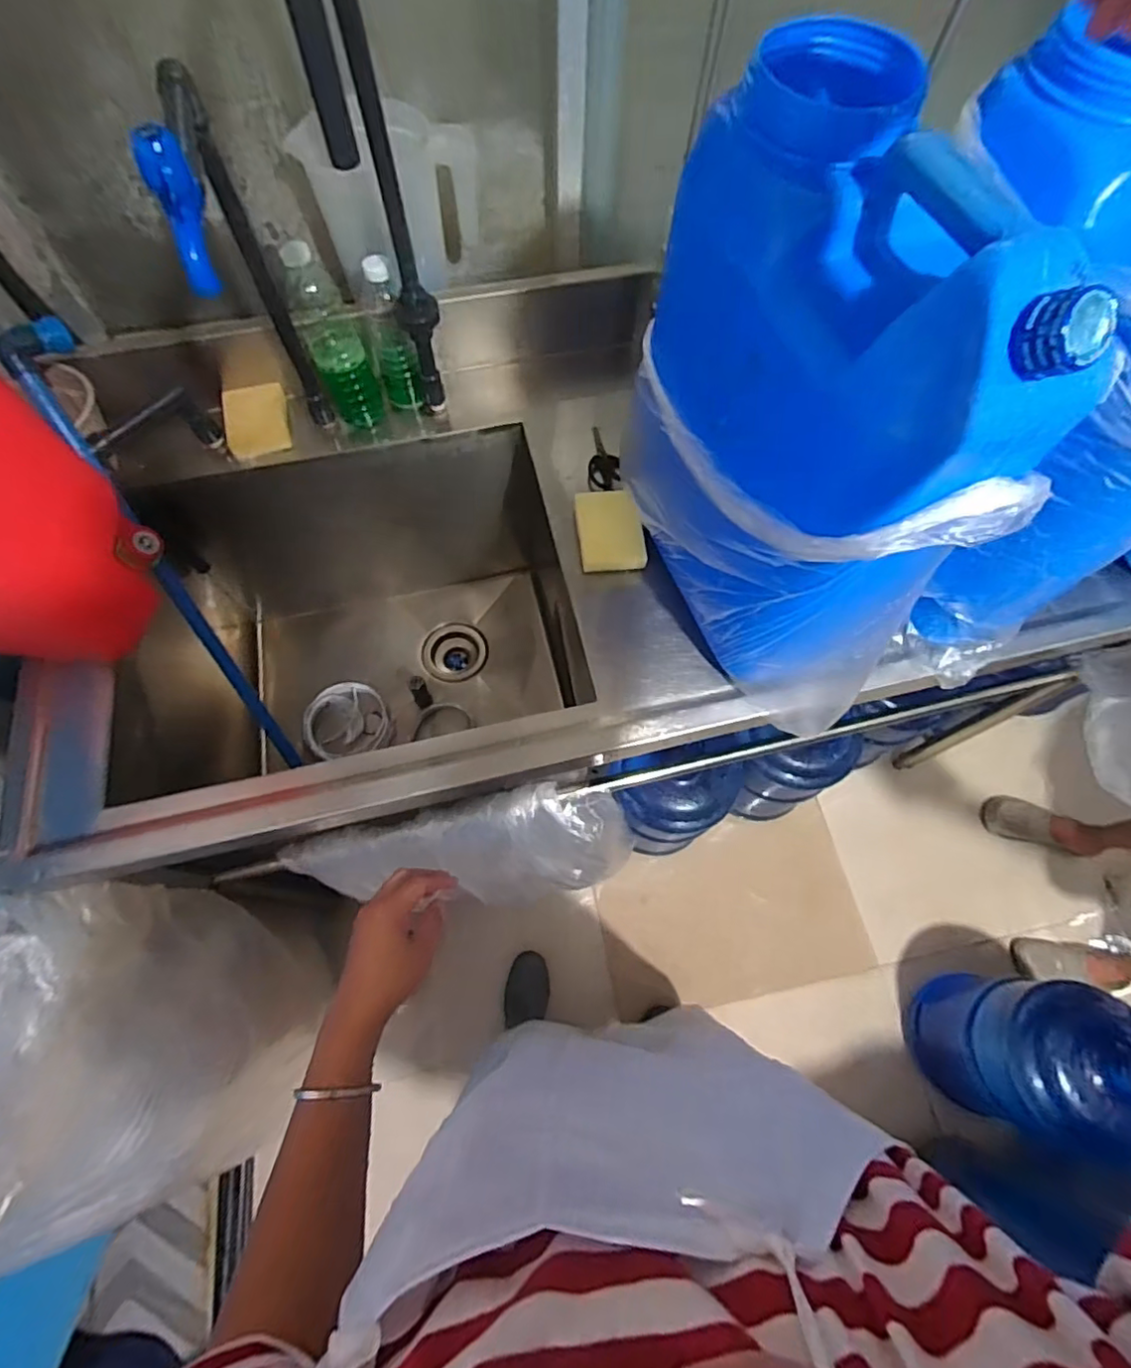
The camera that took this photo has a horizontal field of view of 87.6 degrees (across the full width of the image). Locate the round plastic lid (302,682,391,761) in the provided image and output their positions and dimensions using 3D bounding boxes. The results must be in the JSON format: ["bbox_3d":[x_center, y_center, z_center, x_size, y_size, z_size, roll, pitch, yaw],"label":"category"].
[{"bbox_3d":[-0.376,0.061,1.024,0.137,0.036,0.131,0,66,0],"label":"round plastic lid"}]

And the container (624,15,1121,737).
[{"bbox_3d":[0.186,-0.187,0.506,0.152,0.405,0.324,-18,67,-8],"label":"container"}]

